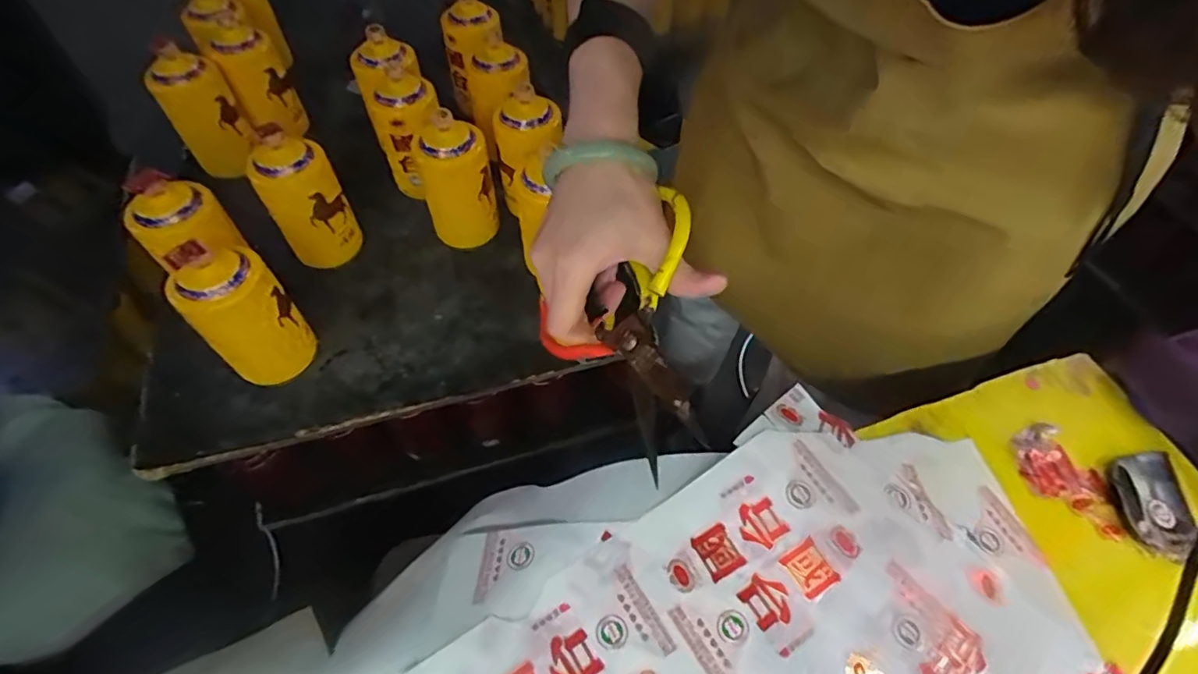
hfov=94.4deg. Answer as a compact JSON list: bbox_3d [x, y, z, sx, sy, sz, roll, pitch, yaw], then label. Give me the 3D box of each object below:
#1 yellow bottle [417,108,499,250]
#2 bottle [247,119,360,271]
[{"bbox_3d":[-0.183,-0.198,0.733,0.088,0.178,0.081,-12,57,-9],"label":"yellow bottle"},{"bbox_3d":[-0.371,-0.165,0.713,0.089,0.195,0.077,-28,61,-18],"label":"bottle"}]

